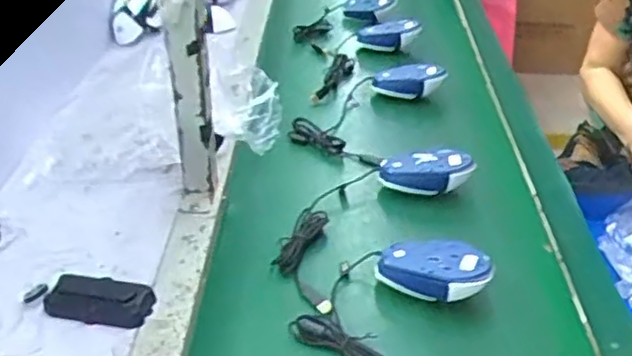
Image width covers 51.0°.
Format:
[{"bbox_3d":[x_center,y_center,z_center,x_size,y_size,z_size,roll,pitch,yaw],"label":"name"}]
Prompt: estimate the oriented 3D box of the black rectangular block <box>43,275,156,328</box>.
[{"bbox_3d":[-0.225,0.125,0.685,0.108,0.019,0.053,5,35,8],"label":"black rectangular block"}]

